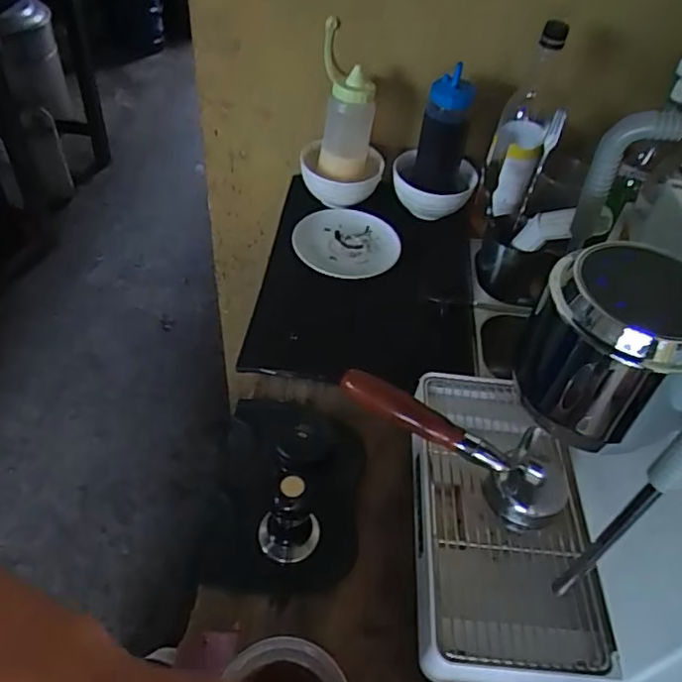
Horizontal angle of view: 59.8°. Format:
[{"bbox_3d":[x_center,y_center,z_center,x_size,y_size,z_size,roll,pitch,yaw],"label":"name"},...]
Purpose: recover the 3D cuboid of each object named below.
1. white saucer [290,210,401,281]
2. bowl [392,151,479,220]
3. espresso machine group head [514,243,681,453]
[{"bbox_3d":[0.008,-0.142,0.867,0.151,0.018,0.137,6,47,-2],"label":"white saucer"},{"bbox_3d":[0.149,-0.243,0.944,0.128,0.061,0.122,3,47,-4],"label":"bowl"},{"bbox_3d":[0.175,0.002,0.385,0.089,0.114,0.093,3,47,-4],"label":"espresso machine group head"}]

